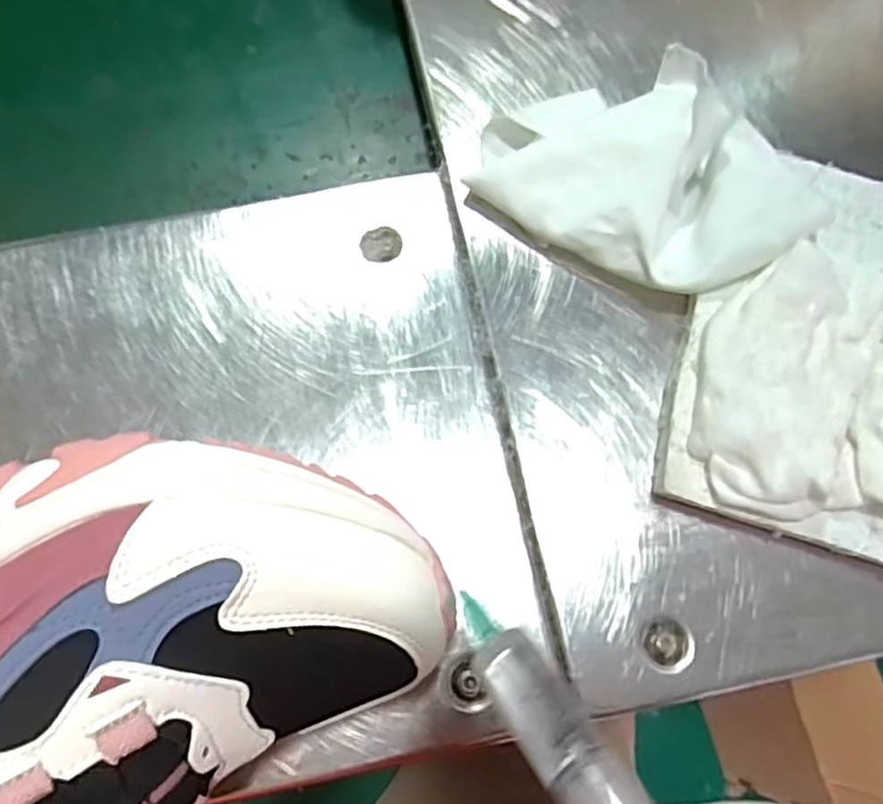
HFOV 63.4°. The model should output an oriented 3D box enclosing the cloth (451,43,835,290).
[{"bbox_3d":[0.086,-0.096,0.299,0.129,0.033,0.087,32,76,11],"label":"cloth"}]

